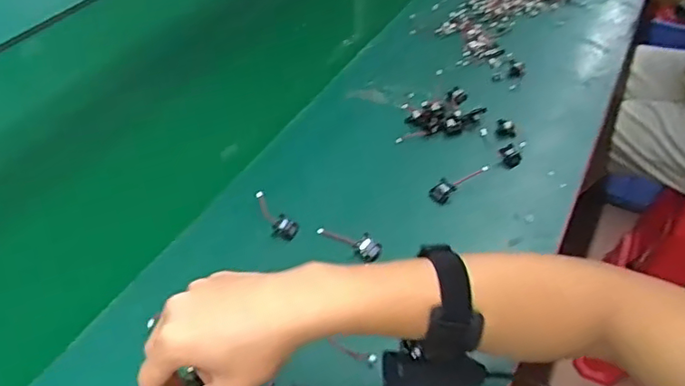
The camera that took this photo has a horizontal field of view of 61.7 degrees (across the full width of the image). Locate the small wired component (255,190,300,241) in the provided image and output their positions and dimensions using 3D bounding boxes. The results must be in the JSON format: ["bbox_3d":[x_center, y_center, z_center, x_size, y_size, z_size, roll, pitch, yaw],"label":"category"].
[{"bbox_3d":[-0.075,0.023,0.599,0.025,0.010,0.073,-30,52,-27],"label":"small wired component"}]

